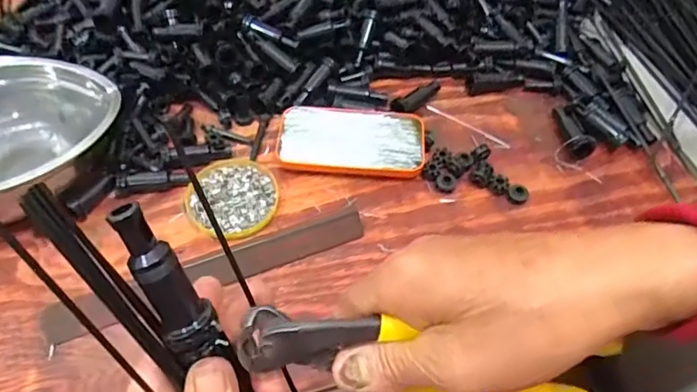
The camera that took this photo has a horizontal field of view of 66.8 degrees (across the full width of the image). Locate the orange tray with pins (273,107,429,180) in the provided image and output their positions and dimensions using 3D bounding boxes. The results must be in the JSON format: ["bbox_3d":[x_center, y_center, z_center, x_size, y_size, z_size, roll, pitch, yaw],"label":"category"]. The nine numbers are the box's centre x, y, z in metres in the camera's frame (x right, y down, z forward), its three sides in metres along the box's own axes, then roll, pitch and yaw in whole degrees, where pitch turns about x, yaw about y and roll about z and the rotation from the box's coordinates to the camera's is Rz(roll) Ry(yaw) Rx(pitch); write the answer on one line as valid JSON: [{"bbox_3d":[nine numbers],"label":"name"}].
[{"bbox_3d":[0.003,-0.054,0.529,0.143,0.023,0.071,5,53,1],"label":"orange tray with pins"}]

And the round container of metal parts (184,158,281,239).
[{"bbox_3d":[-0.109,-0.001,0.497,0.089,0.010,0.083,1,53,-2],"label":"round container of metal parts"}]

